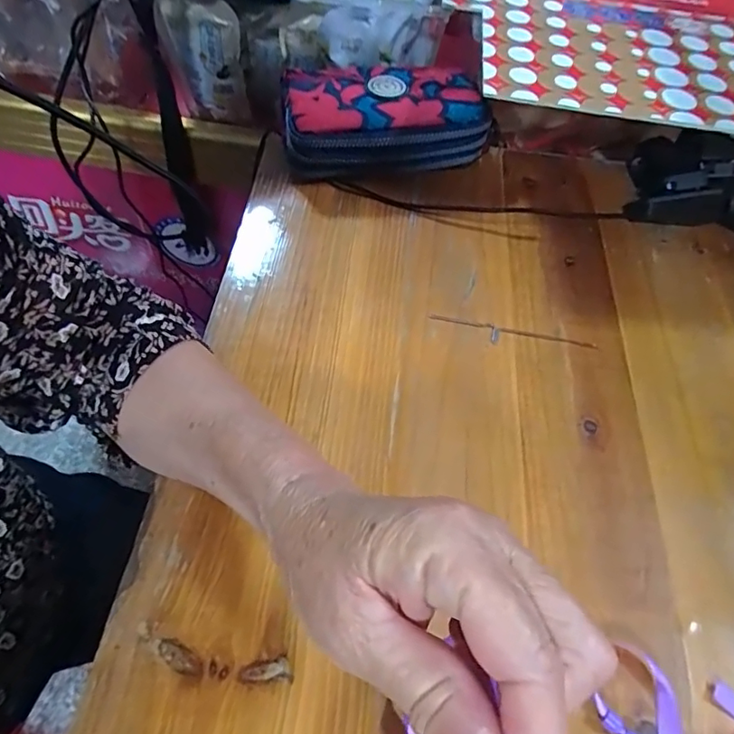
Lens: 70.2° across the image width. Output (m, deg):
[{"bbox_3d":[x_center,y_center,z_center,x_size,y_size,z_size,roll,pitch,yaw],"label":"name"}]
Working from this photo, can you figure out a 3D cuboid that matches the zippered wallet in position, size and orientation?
[{"bbox_3d":[0.010,-0.224,0.467,0.172,0.049,0.109,-10,58,-10],"label":"zippered wallet"}]

